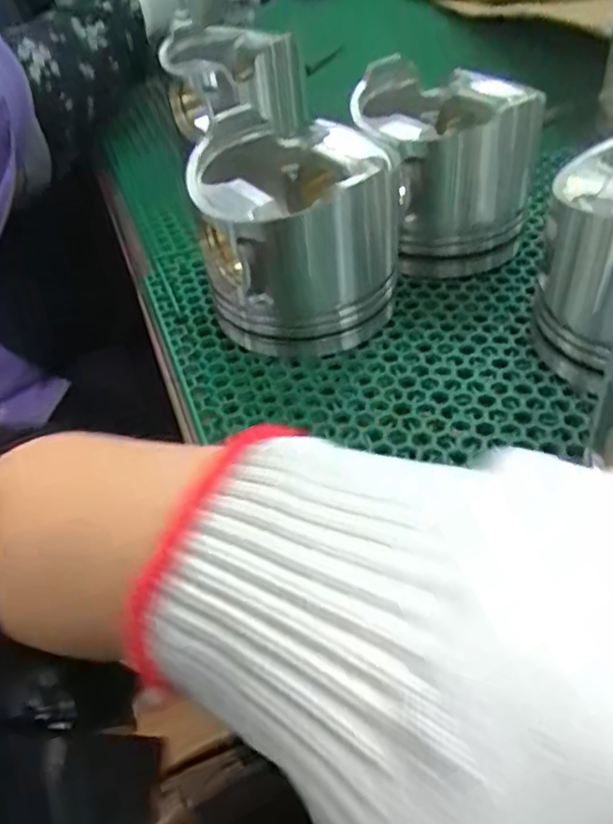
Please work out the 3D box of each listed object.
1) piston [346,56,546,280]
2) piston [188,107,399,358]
[{"bbox_3d":[0.084,-0.156,0.435,0.101,0.103,0.103,-6,43,1],"label":"piston"},{"bbox_3d":[-0.007,-0.107,0.396,0.103,0.100,0.110,-8,43,-2],"label":"piston"}]

